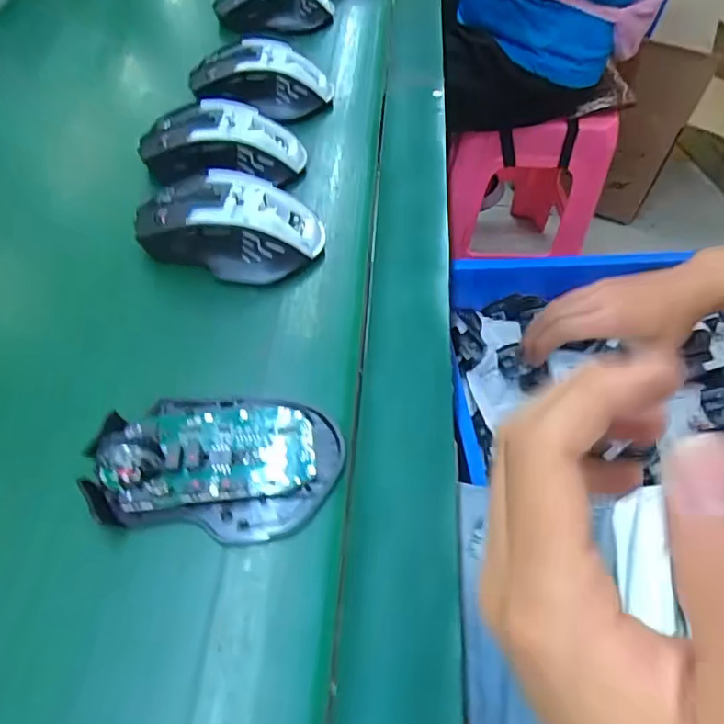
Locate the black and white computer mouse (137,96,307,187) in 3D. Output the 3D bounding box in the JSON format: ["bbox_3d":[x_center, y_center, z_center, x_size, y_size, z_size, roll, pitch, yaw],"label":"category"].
[{"bbox_3d":[-0.101,-0.160,0.384,0.113,0.032,0.054,-2,55,-5],"label":"black and white computer mouse"}]

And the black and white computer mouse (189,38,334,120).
[{"bbox_3d":[-0.085,-0.237,0.441,0.117,0.036,0.065,7,55,1],"label":"black and white computer mouse"}]

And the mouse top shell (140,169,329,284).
[{"bbox_3d":[-0.082,-0.086,0.333,0.111,0.036,0.063,4,55,-1],"label":"mouse top shell"}]

